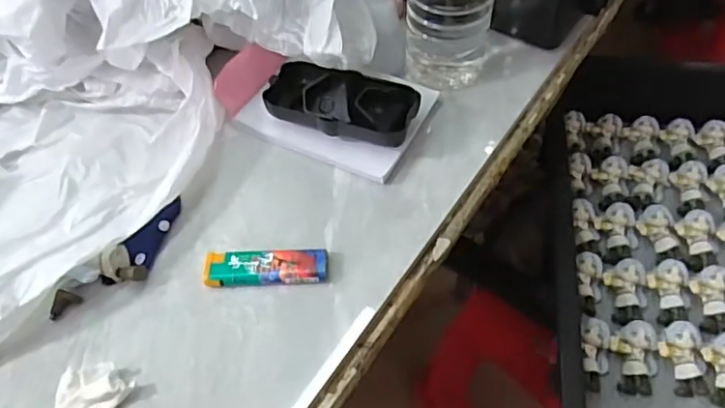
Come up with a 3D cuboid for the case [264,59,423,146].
[{"bbox_3d":[-0.016,-0.072,0.432,0.108,0.024,0.055,14,56,12],"label":"case"}]

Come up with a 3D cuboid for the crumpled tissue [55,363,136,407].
[{"bbox_3d":[-0.155,0.106,0.331,0.035,0.009,0.037,34,62,24],"label":"crumpled tissue"}]

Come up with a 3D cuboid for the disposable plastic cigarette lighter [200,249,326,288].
[{"bbox_3d":[-0.061,0.040,0.370,0.077,0.008,0.023,-1,54,2],"label":"disposable plastic cigarette lighter"}]

